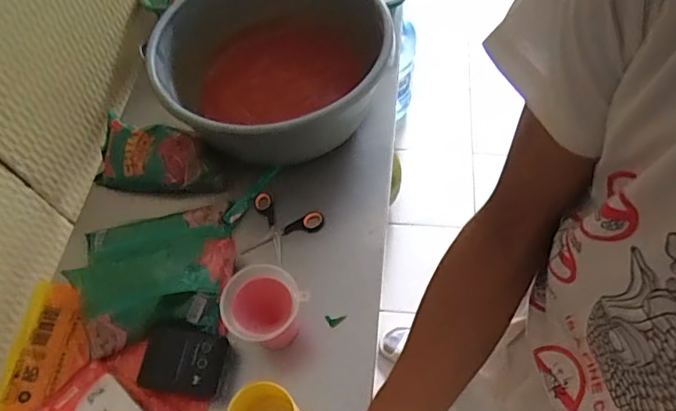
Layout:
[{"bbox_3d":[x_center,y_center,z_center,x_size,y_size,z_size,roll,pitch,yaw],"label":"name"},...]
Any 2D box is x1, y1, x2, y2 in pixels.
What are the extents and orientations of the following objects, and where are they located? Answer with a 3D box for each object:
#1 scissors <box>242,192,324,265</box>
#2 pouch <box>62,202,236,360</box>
[{"bbox_3d":[-0.094,0.036,0.819,0.117,0.006,0.106,19,62,13],"label":"scissors"},{"bbox_3d":[-0.268,0.090,0.763,0.231,0.079,0.219,-7,60,-1],"label":"pouch"}]

